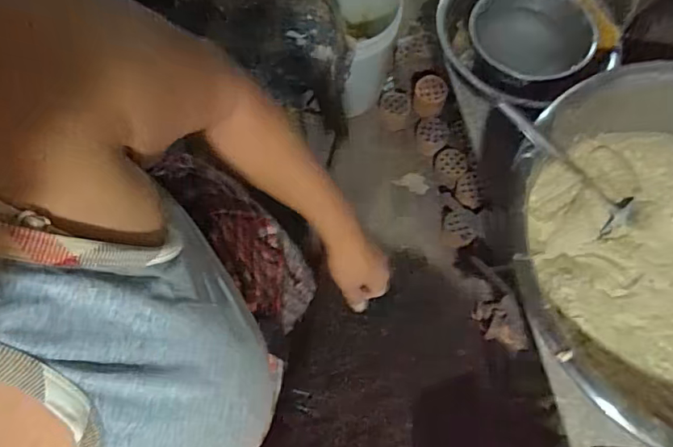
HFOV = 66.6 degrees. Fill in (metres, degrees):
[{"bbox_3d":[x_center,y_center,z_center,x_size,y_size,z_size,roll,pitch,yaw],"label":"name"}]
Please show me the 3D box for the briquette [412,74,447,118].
[{"bbox_3d":[0.290,-0.400,1.592,0.094,0.069,0.116,8,69,1],"label":"briquette"}]

